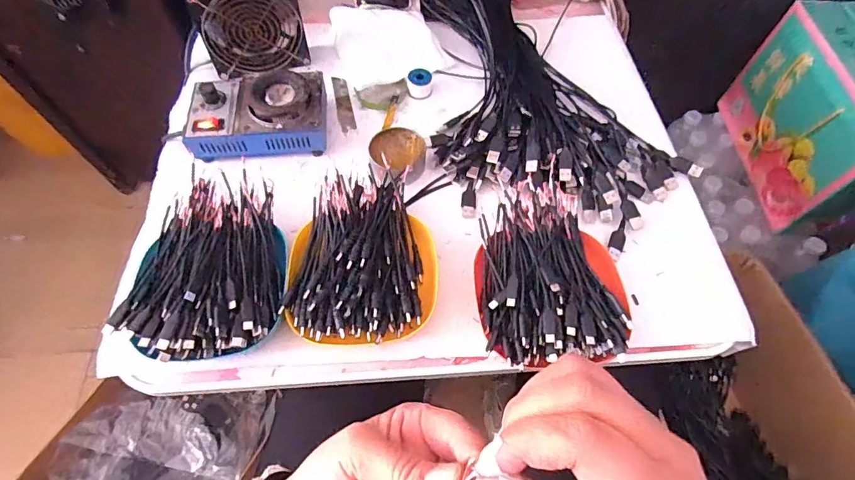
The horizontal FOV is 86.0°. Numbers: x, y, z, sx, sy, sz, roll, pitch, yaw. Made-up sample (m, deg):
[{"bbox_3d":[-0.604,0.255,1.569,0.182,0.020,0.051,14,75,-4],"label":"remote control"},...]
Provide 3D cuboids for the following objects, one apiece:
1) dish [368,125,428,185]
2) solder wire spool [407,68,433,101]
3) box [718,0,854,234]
[{"bbox_3d":[-0.032,-0.100,0.524,0.062,0.024,0.057,0,62,-1],"label":"dish"},{"bbox_3d":[-0.010,-0.198,0.580,0.031,0.031,0.022,6,62,2],"label":"solder wire spool"},{"bbox_3d":[0.705,-0.208,0.800,0.159,0.236,0.332,-1,62,-2],"label":"box"}]

